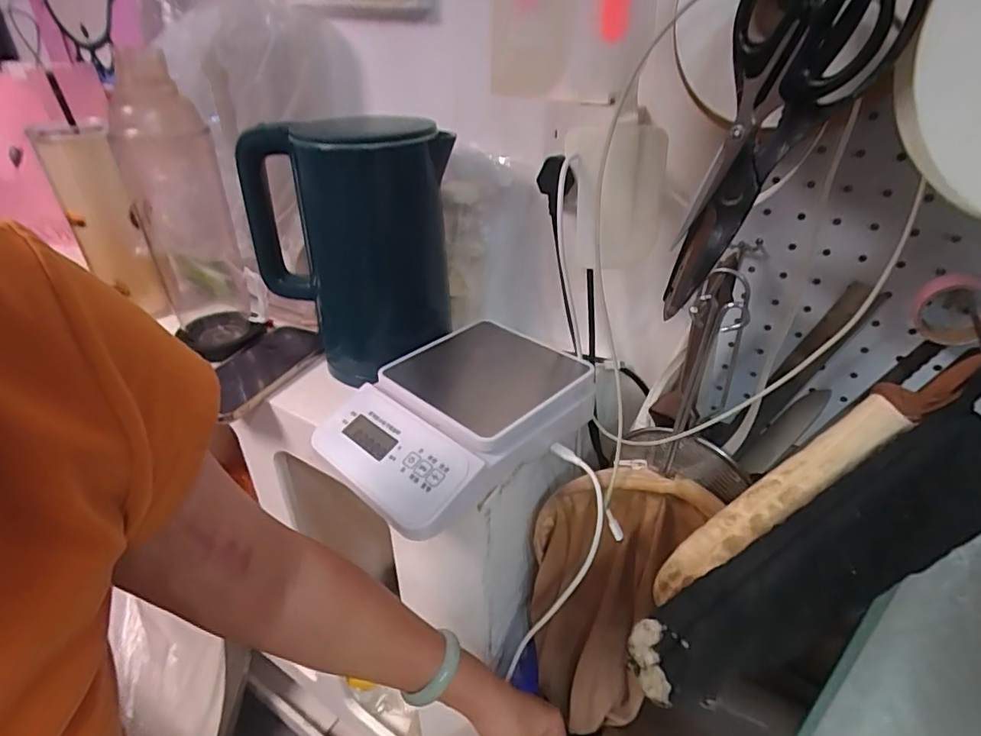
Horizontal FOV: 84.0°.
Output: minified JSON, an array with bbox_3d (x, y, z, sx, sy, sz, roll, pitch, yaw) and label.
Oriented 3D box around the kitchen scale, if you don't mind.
[{"bbox_3d":[-0.027,0.037,0.490,0.226,0.051,0.165,-25,40,-34],"label":"kitchen scale"}]

